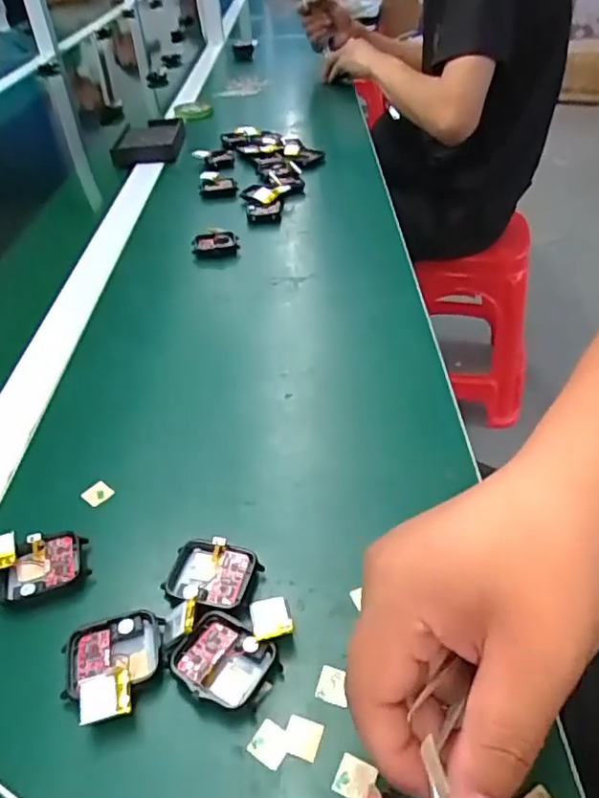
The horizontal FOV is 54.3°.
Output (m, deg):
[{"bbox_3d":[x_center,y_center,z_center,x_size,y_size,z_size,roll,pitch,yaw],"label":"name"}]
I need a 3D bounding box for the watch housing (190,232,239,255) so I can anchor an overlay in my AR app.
[{"bbox_3d":[-0.088,-0.161,0.611,0.047,0.009,0.039,-6,40,-4],"label":"watch housing"}]

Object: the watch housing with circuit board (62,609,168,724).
[{"bbox_3d":[-0.088,0.124,0.272,0.043,0.014,0.051,-8,41,-6],"label":"watch housing with circuit board"}]

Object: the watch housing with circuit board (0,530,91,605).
[{"bbox_3d":[-0.144,0.089,0.316,0.054,0.015,0.038,-12,41,-11],"label":"watch housing with circuit board"}]

